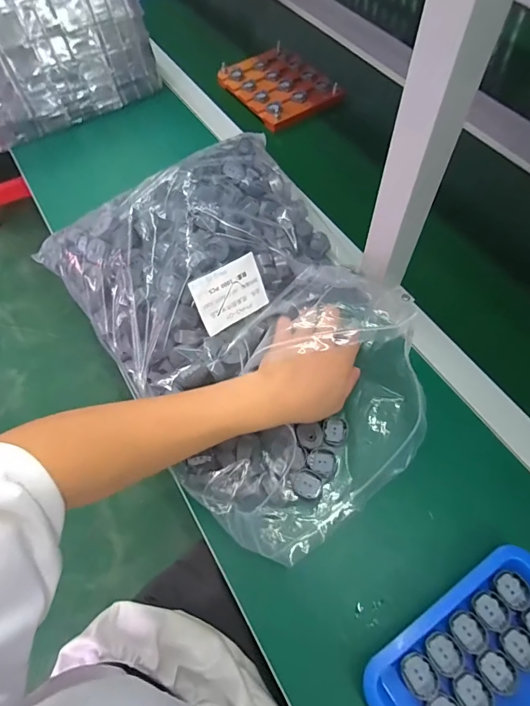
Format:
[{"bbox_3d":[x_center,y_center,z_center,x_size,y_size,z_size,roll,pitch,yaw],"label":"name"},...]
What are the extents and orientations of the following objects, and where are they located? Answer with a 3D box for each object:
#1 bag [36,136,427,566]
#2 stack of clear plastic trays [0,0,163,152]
[{"bbox_3d":[-0.008,-0.043,0.425,0.294,0.112,0.402,-35,66,-15],"label":"bag"},{"bbox_3d":[-0.320,-0.457,0.603,0.291,0.190,0.061,-28,64,-12],"label":"stack of clear plastic trays"}]

